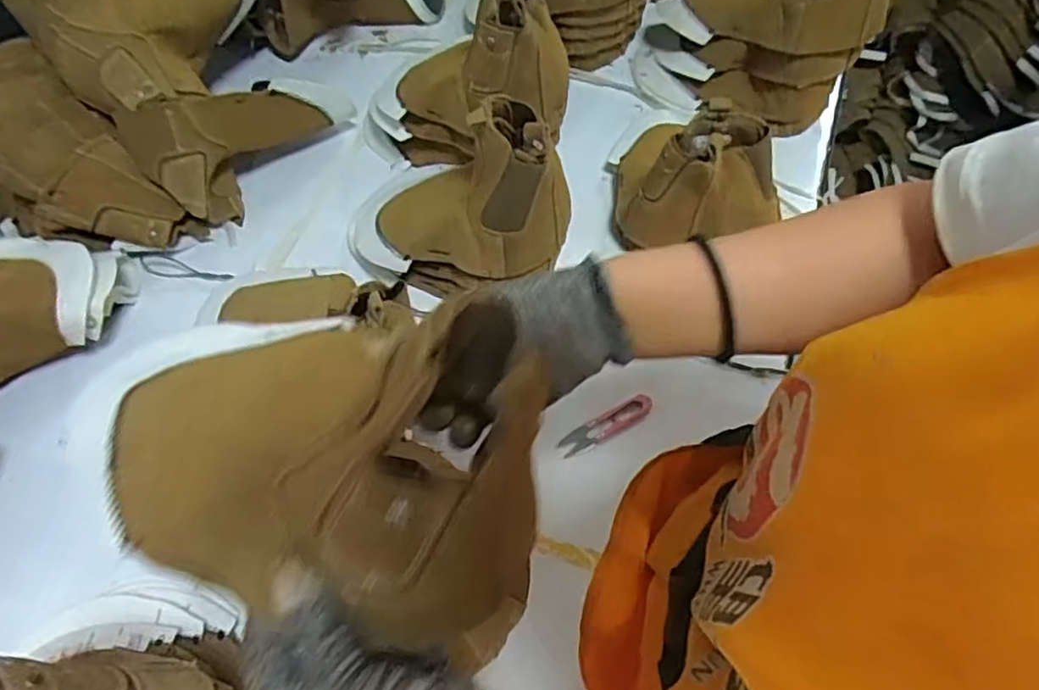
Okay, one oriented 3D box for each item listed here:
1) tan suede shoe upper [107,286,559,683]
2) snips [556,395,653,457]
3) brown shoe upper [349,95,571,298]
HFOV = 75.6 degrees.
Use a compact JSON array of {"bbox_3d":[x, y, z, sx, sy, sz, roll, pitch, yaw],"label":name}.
[{"bbox_3d":[-0.099,0.037,0.305,0.210,0.138,0.150,23,65,15],"label":"tan suede shoe upper"},{"bbox_3d":[0.085,0.079,0.655,0.099,0.006,0.024,-26,63,-11],"label":"snips"},{"bbox_3d":[-0.072,-0.141,0.679,0.233,0.177,0.116,-2,61,2],"label":"brown shoe upper"}]

